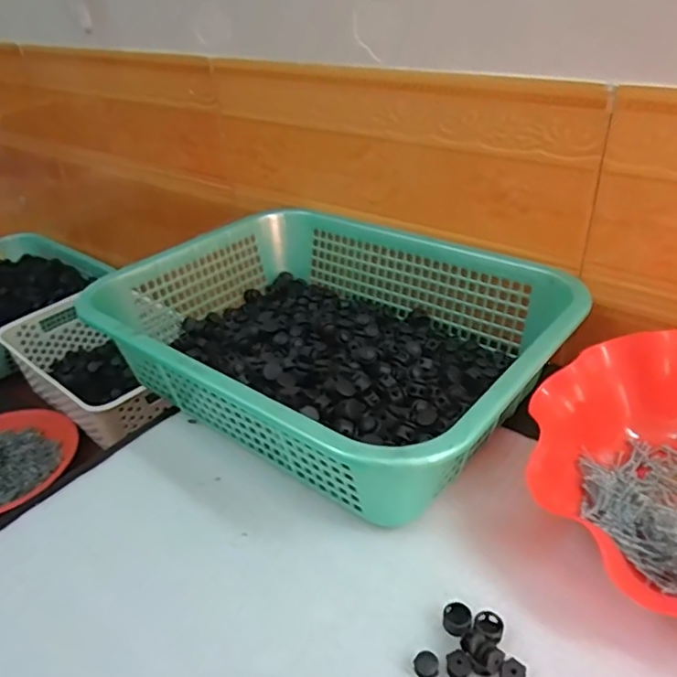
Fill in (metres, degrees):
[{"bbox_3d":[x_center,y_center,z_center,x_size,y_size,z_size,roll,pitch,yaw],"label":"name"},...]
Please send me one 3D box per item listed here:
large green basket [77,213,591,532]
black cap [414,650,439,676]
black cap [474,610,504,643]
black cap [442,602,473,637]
[{"bbox_3d":[-0.008,-0.014,0.529,0.378,0.099,0.285,20,45,32],"label":"large green basket"},{"bbox_3d":[0.050,0.187,0.334,0.014,0.007,0.013,-5,37,4],"label":"black cap"},{"bbox_3d":[0.090,0.172,0.348,0.016,0.010,0.016,-5,37,4],"label":"black cap"},{"bbox_3d":[0.072,0.170,0.353,0.017,0.011,0.019,2,38,13],"label":"black cap"}]

